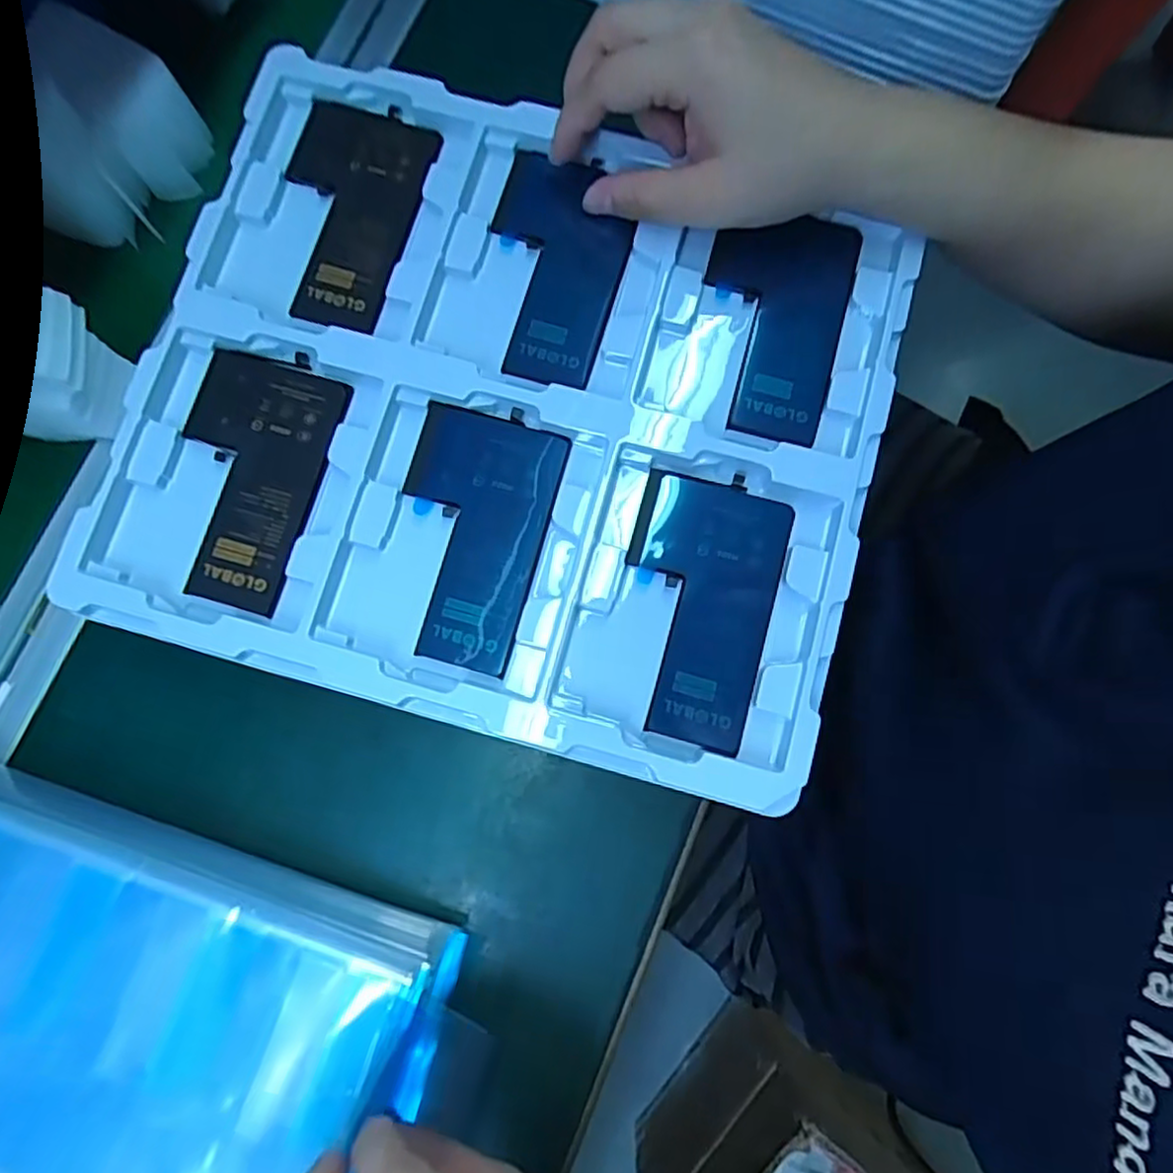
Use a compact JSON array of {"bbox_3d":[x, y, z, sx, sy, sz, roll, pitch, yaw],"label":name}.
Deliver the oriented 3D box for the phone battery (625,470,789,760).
[{"bbox_3d":[0.046,0.008,0.288,0.064,0.008,0.110,14,81,5],"label":"phone battery"}]

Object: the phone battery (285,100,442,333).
[{"bbox_3d":[-0.113,-0.177,0.320,0.066,0.005,0.114,11,80,5],"label":"phone battery"}]

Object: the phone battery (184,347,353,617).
[{"bbox_3d":[-0.149,-0.049,0.300,0.066,0.007,0.112,12,80,5],"label":"phone battery"}]

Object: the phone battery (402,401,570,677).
[{"bbox_3d":[-0.052,-0.023,0.295,0.065,0.007,0.110,14,81,5],"label":"phone battery"}]

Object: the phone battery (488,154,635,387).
[{"bbox_3d":[-0.017,-0.149,0.317,0.065,0.009,0.112,14,78,7],"label":"phone battery"}]

